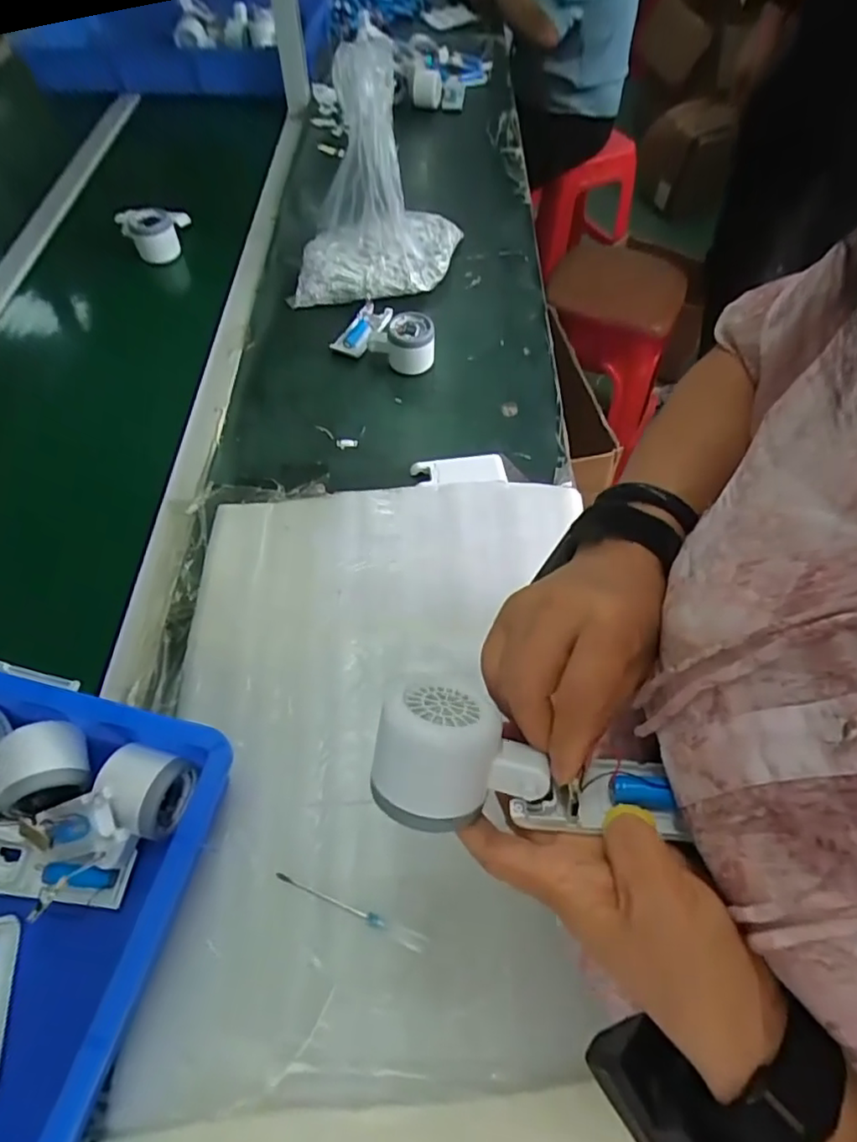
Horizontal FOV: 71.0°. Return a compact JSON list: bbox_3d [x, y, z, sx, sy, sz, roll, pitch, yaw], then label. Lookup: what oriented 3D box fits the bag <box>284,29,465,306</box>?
[{"bbox_3d":[-0.071,-0.504,0.786,0.209,0.242,0.167,3,57,1],"label":"bag"}]

